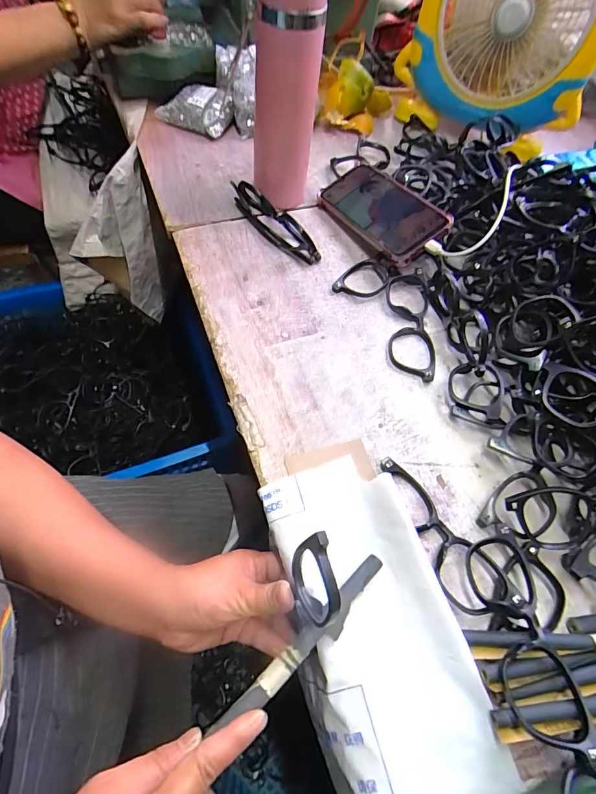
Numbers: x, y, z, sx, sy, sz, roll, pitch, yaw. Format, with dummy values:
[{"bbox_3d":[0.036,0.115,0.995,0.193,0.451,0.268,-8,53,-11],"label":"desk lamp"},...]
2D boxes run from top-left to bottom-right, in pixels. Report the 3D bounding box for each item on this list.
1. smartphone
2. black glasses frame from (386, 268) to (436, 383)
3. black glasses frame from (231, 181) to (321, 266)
[{"bbox_3d":[0.097,-0.219,0.477,0.080,0.014,0.157,-37,59,1],"label":"smartphone"},{"bbox_3d":[0.120,-0.080,0.424,0.048,0.018,0.133,7,60,-3],"label":"black glasses frame"},{"bbox_3d":[-0.028,-0.207,0.469,0.025,0.042,0.135,-35,70,-23],"label":"black glasses frame"}]

